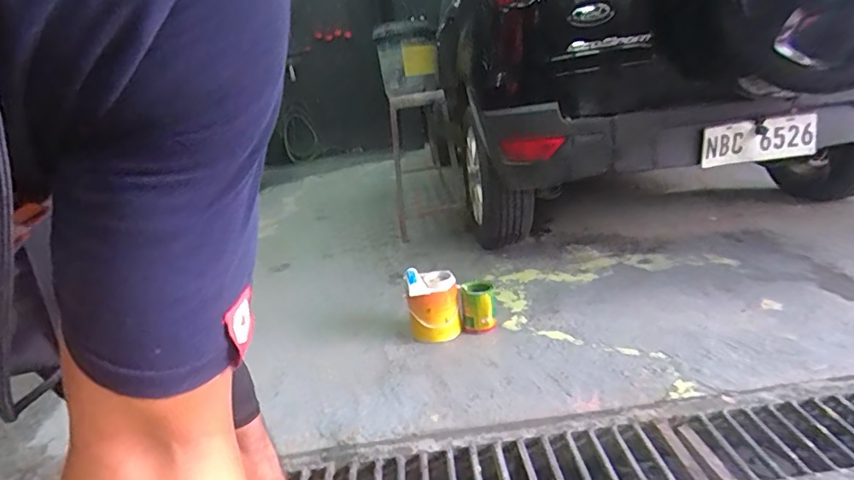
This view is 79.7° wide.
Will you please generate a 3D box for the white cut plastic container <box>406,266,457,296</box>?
[{"bbox_3d":[0.011,0.122,1.510,0.145,0.054,0.076,-9,17,-8],"label":"white cut plastic container"}]

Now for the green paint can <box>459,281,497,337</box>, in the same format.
[{"bbox_3d":[0.157,0.209,1.541,0.105,0.135,0.088,-5,17,6],"label":"green paint can"}]

